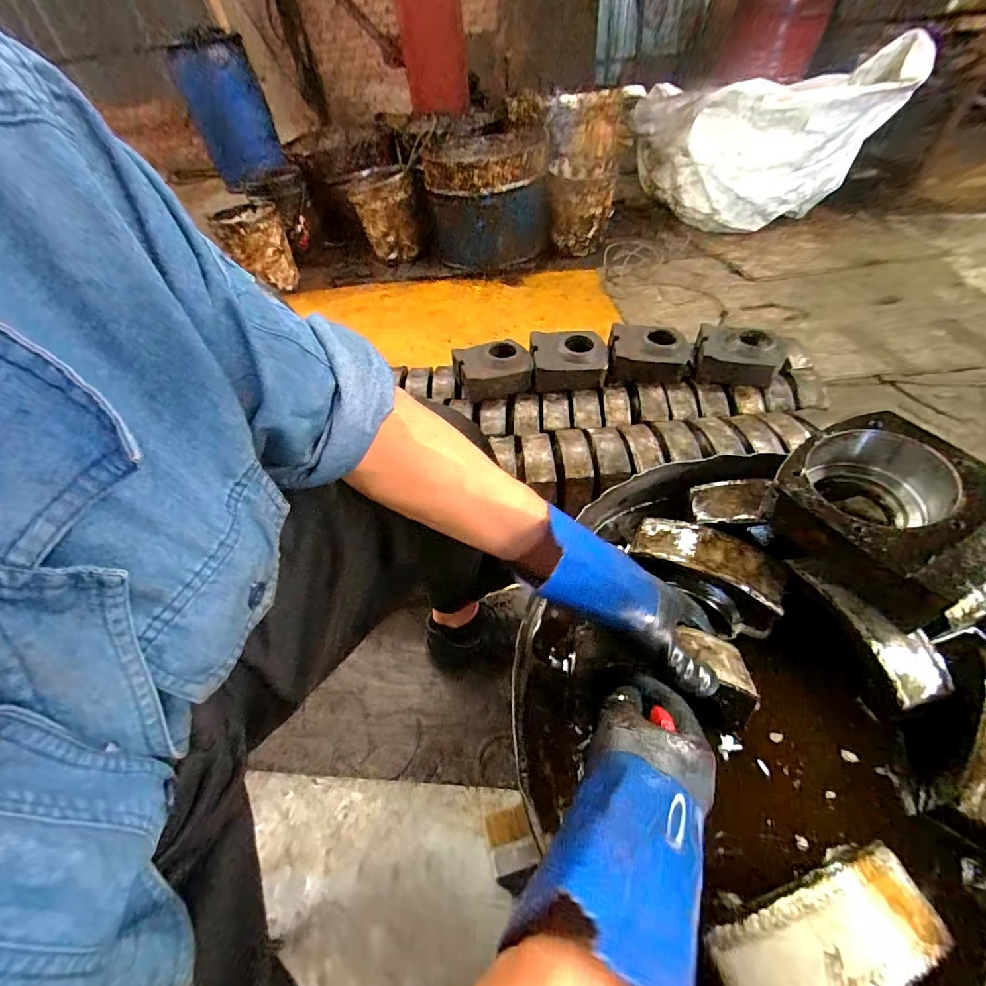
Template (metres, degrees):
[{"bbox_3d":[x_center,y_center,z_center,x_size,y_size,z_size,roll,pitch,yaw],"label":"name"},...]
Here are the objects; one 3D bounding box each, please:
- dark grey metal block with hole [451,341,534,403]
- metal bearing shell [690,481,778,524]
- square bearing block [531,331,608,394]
[{"bbox_3d":[0.000,-0.321,1.121,0.194,0.076,0.157,-7,61,0],"label":"dark grey metal block with hole"},{"bbox_3d":[0.290,0.009,0.526,0.088,0.026,0.058,1,48,7],"label":"metal bearing shell"},{"bbox_3d":[0.191,-0.339,1.124,0.186,0.090,0.157,0,48,6],"label":"square bearing block"}]

